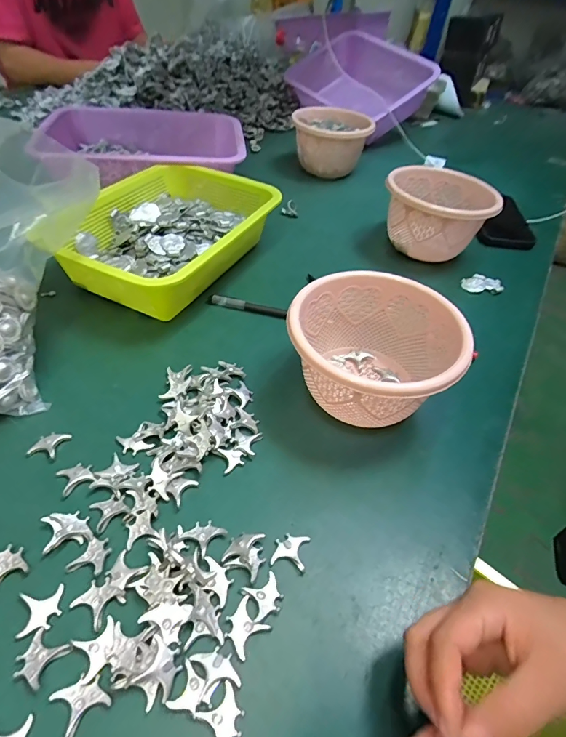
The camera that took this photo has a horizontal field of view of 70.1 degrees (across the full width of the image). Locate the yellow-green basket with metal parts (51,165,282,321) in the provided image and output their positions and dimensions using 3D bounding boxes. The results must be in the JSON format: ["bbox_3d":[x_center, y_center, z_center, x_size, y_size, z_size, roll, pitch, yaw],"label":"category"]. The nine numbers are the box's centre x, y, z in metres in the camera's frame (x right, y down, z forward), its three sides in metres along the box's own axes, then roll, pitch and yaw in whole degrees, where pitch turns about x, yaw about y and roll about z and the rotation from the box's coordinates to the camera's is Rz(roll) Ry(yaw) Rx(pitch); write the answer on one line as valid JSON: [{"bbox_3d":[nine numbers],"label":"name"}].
[{"bbox_3d":[-0.155,-0.168,0.506,0.216,0.072,0.257,24,49,15],"label":"yellow-green basket with metal parts"}]

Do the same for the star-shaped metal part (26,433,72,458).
[{"bbox_3d":[-0.191,0.061,0.330,0.022,0.006,0.026,18,48,9],"label":"star-shaped metal part"}]

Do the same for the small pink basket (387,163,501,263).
[{"bbox_3d":[0.212,-0.219,0.568,0.139,0.085,0.153,12,47,4],"label":"small pink basket"}]

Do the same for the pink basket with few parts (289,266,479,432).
[{"bbox_3d":[0.076,-0.008,0.358,0.136,0.090,0.138,4,47,-4],"label":"pink basket with few parts"}]

